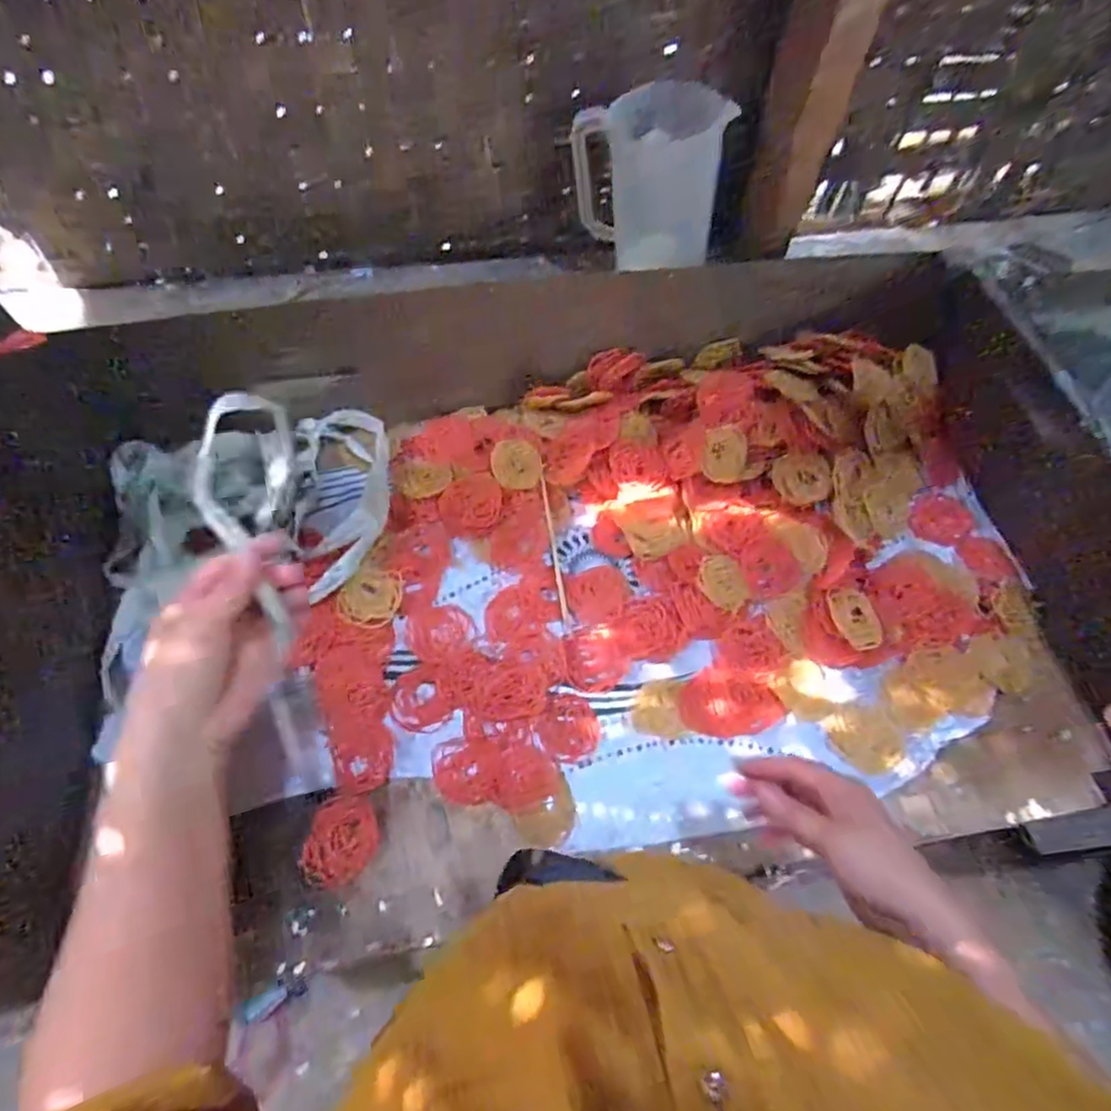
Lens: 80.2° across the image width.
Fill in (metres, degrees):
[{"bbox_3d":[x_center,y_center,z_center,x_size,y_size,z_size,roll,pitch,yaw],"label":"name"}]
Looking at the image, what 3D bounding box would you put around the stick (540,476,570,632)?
[{"bbox_3d":[-0.001,-0.004,0.704,0.007,0.011,0.176,-7,66,-6],"label":"stick"}]

